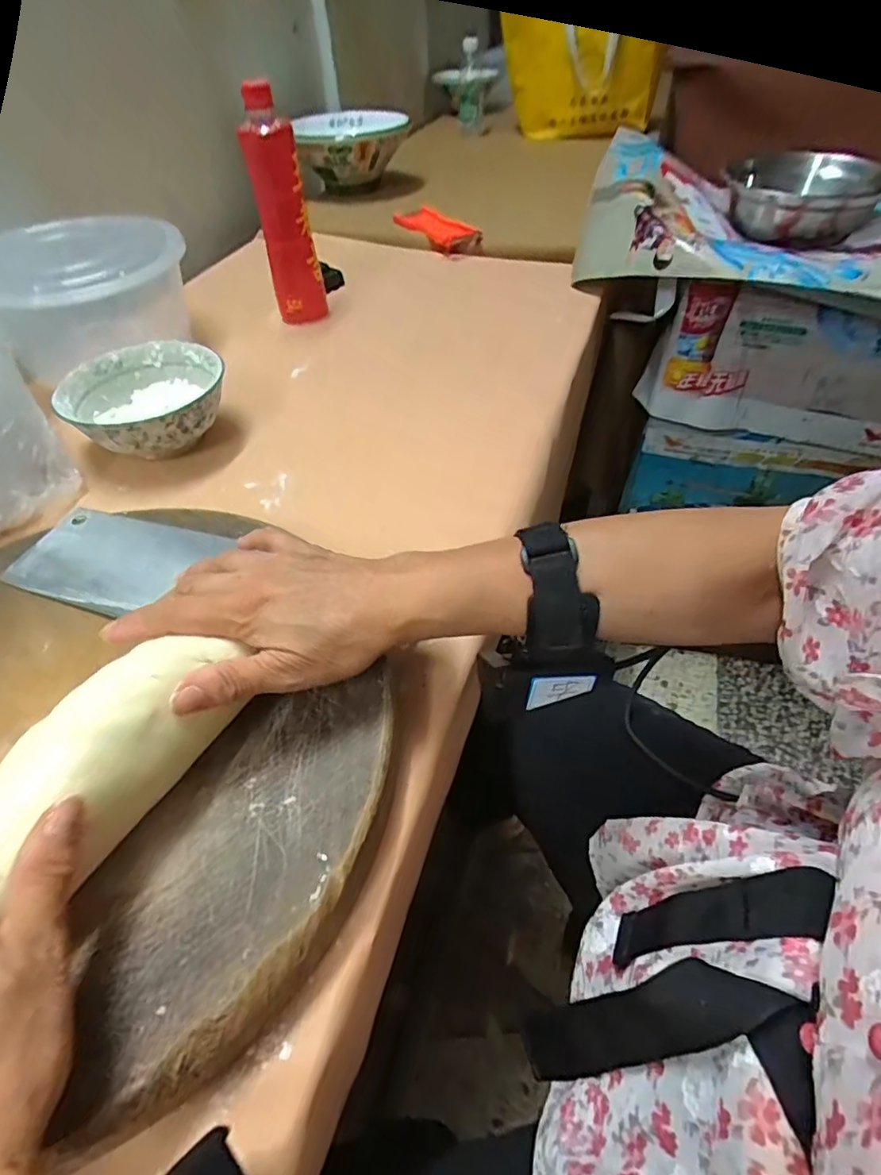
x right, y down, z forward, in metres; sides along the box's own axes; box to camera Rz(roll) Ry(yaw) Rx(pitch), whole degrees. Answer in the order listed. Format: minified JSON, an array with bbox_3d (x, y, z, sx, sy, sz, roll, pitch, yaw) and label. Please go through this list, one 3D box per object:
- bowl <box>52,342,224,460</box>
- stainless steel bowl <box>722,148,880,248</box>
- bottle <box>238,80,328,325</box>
[{"bbox_3d":[-0.273,-0.174,0.539,0.134,0.055,0.138,-2,49,2],"label":"bowl"},{"bbox_3d":[0.454,-0.486,0.710,0.196,0.077,0.211,20,53,19],"label":"stainless steel bowl"},{"bbox_3d":[-0.183,-0.435,0.658,0.057,0.224,0.050,-16,50,-10],"label":"bottle"}]

